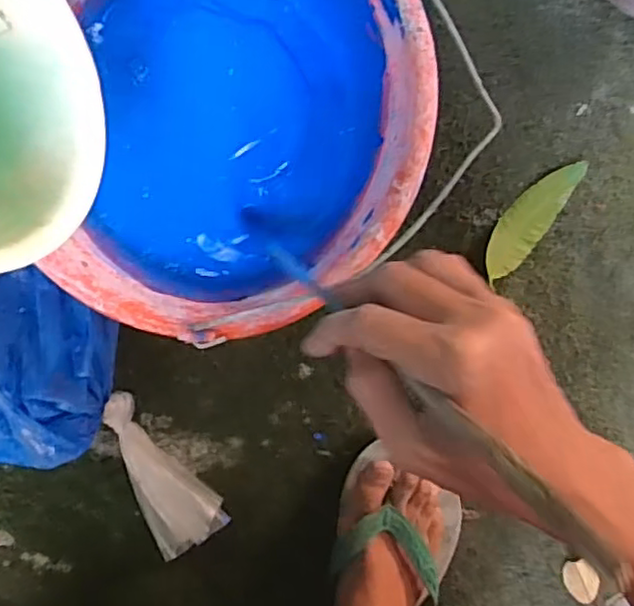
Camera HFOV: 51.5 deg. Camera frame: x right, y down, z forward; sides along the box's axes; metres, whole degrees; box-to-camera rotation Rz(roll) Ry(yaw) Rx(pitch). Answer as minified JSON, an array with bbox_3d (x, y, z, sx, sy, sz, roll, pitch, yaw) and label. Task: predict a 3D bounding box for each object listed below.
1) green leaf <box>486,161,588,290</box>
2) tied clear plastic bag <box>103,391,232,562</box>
[{"bbox_3d":[0.167,-0.066,0.513,0.035,0.014,0.107,37,94,-6],"label":"green leaf"},{"bbox_3d":[-0.120,0.126,0.518,0.057,0.037,0.131,-23,97,1],"label":"tied clear plastic bag"}]

